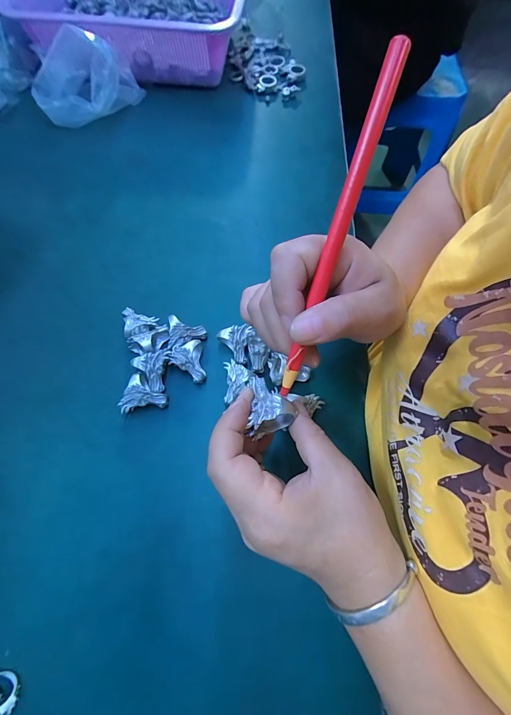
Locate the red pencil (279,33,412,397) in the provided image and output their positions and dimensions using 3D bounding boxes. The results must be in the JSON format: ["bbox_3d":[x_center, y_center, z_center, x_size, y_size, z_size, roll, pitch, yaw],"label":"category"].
[{"bbox_3d":[0.039,-0.055,0.160,0.011,0.006,0.166,18,109,6],"label":"red pencil"}]

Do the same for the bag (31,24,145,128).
[{"bbox_3d":[-0.213,-0.352,0.402,0.127,0.079,0.055,-23,69,-11],"label":"bag"}]

